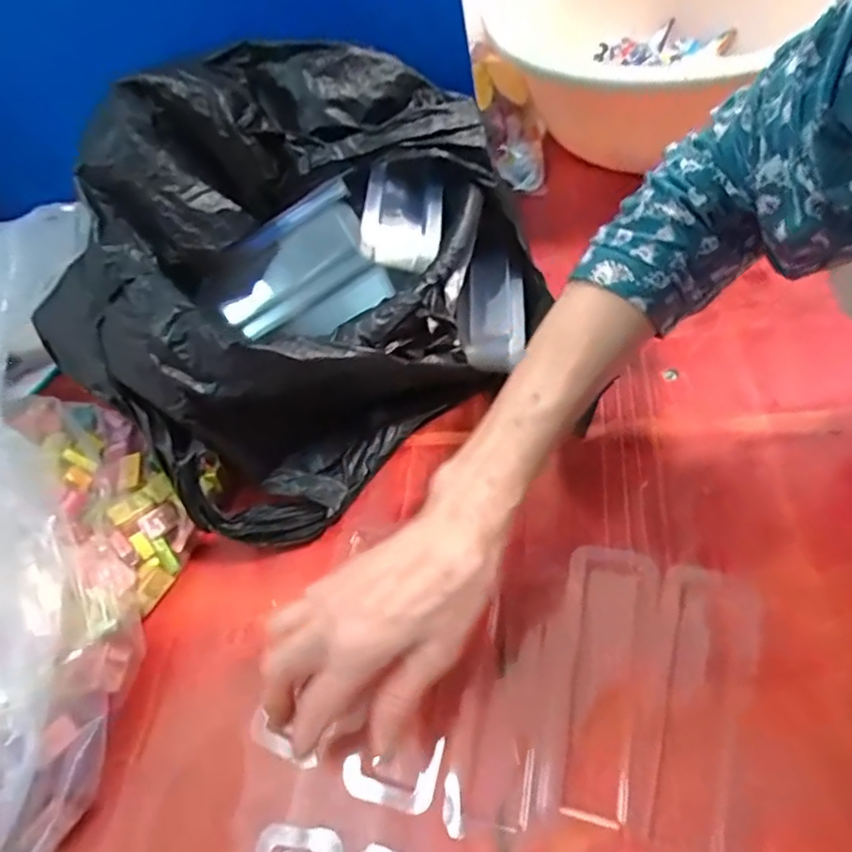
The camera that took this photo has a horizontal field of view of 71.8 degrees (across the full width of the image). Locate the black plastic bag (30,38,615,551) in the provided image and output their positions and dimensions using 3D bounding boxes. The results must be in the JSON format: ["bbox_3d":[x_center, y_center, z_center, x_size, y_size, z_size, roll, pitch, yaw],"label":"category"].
[{"bbox_3d":[-0.070,-0.097,0.373,0.198,0.180,0.276,36,62,25],"label":"black plastic bag"}]

